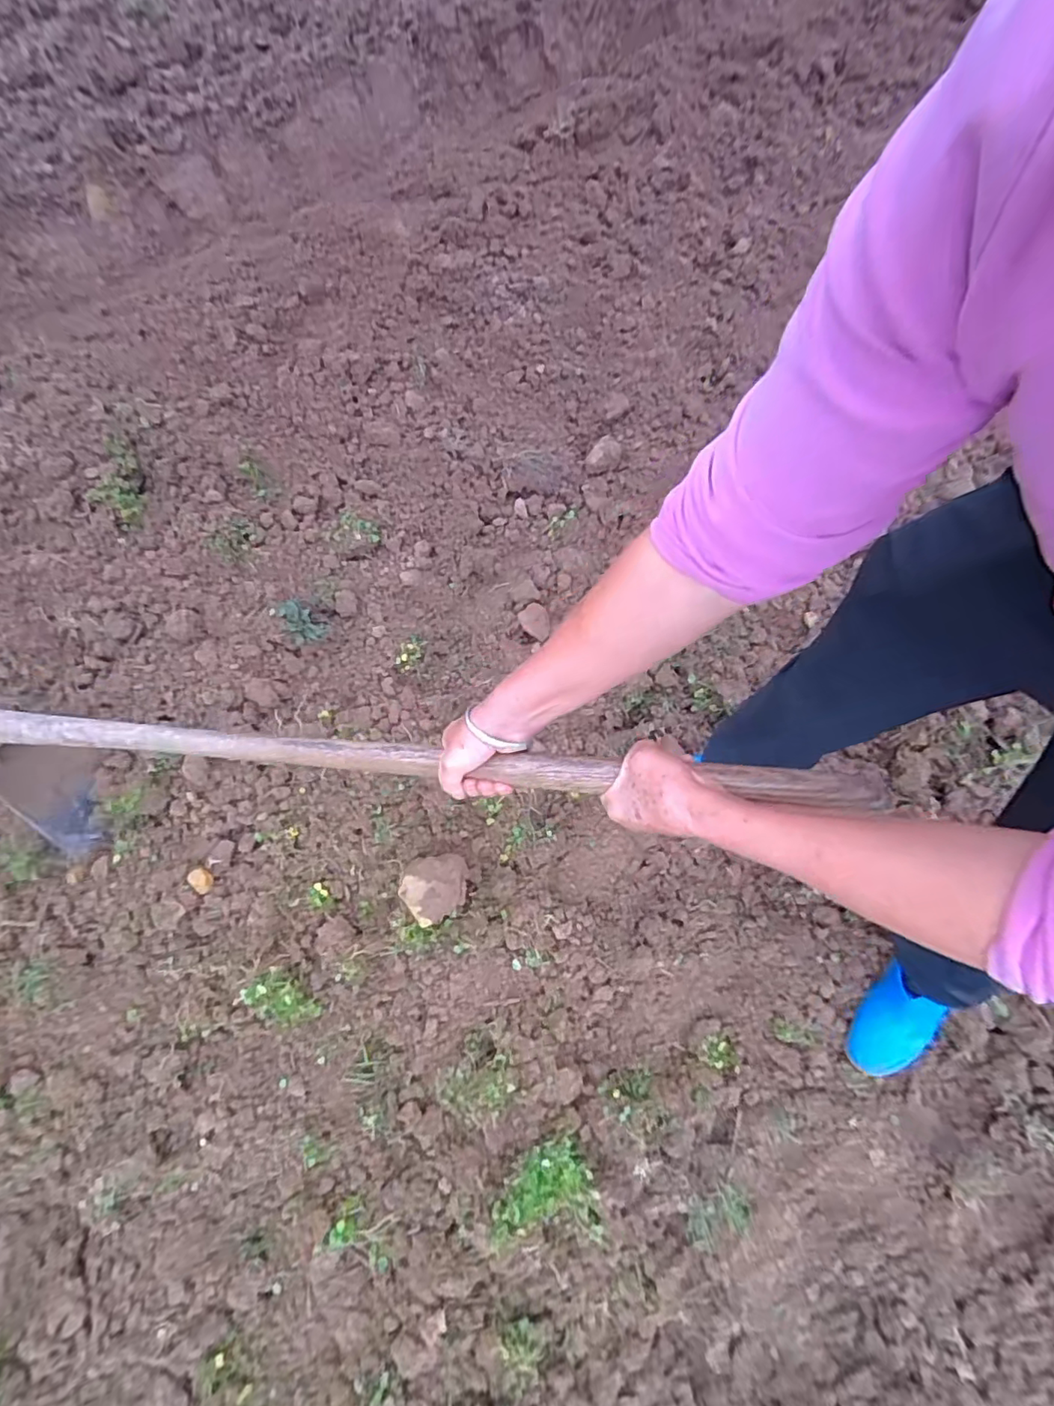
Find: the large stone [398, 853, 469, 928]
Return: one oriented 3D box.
[{"bbox_3d":[-0.144,0.291,0.895,0.098,0.070,0.102,-7,68,-1],"label":"large stone"}]

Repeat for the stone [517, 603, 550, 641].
[{"bbox_3d":[0.014,-0.150,1.039,0.049,0.034,0.061,-16,69,-5],"label":"stone"}]

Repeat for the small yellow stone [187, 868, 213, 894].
[{"bbox_3d":[-0.524,0.285,0.914,0.039,0.013,0.033,41,75,16],"label":"small yellow stone"}]

